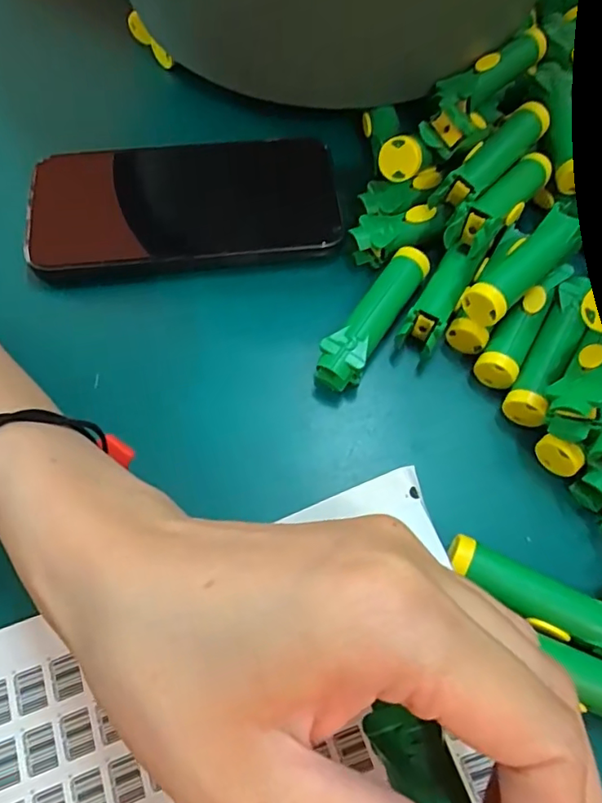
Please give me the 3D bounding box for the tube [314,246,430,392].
[{"bbox_3d":[0.035,-0.040,0.270,0.020,0.024,0.082,31,68,11],"label":"tube"}]

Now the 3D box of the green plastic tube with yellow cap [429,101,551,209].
[{"bbox_3d":[0.097,-0.124,0.283,0.019,0.021,0.075,40,70,15],"label":"green plastic tube with yellow cap"}]

